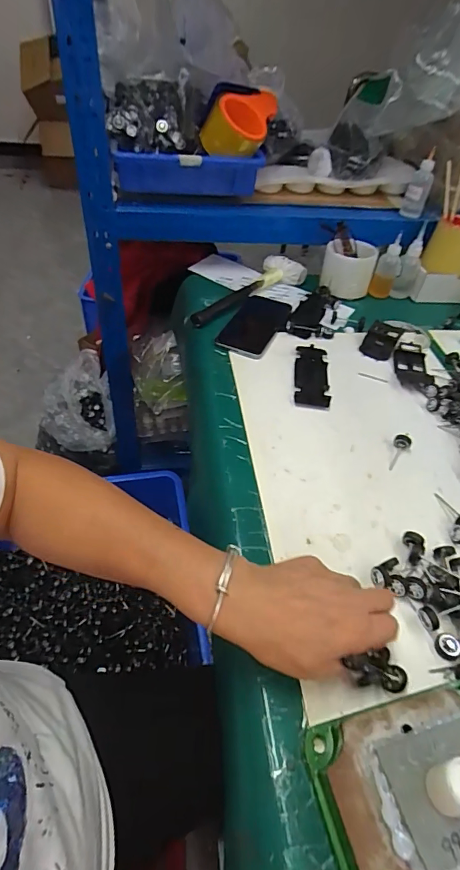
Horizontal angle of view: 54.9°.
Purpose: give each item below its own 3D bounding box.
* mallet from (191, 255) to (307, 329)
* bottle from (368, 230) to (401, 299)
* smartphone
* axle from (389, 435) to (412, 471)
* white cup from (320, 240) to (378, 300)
[{"bbox_3d":[0.024,-0.252,0.750,0.075,0.031,0.244,37,54,27],"label":"mallet"},{"bbox_3d":[0.276,-0.294,0.772,0.032,0.095,0.040,30,51,22],"label":"bottle"},{"bbox_3d":[0.043,-0.178,0.697,0.080,0.011,0.171,19,48,13],"label":"smartphone"},{"bbox_3d":[0.199,0.022,0.525,0.019,0.015,0.051,24,67,17],"label":"axle"},{"bbox_3d":[0.207,-0.293,0.782,0.088,0.070,0.074,15,47,9],"label":"white cup"}]

